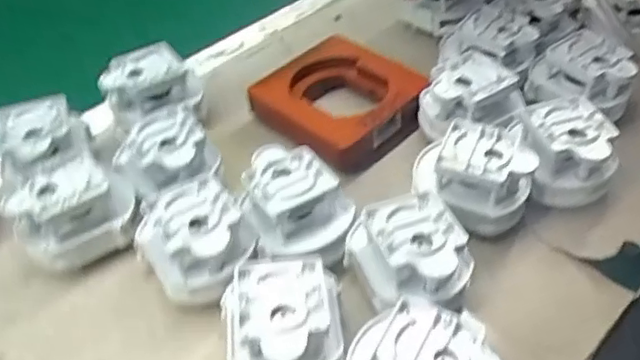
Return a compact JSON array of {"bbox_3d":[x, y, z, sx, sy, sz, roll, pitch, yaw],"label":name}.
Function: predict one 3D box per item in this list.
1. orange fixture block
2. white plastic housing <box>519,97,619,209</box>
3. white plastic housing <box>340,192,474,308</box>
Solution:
[{"bbox_3d":[0.013,-0.059,0.459,0.105,0.038,0.100,-34,53,-26],"label":"orange fixture block"},{"bbox_3d":[0.155,-0.016,0.402,0.054,0.051,0.060,-5,46,-1],"label":"white plastic housing"},{"bbox_3d":[0.049,0.040,0.347,0.057,0.042,0.069,-24,49,-18],"label":"white plastic housing"}]

